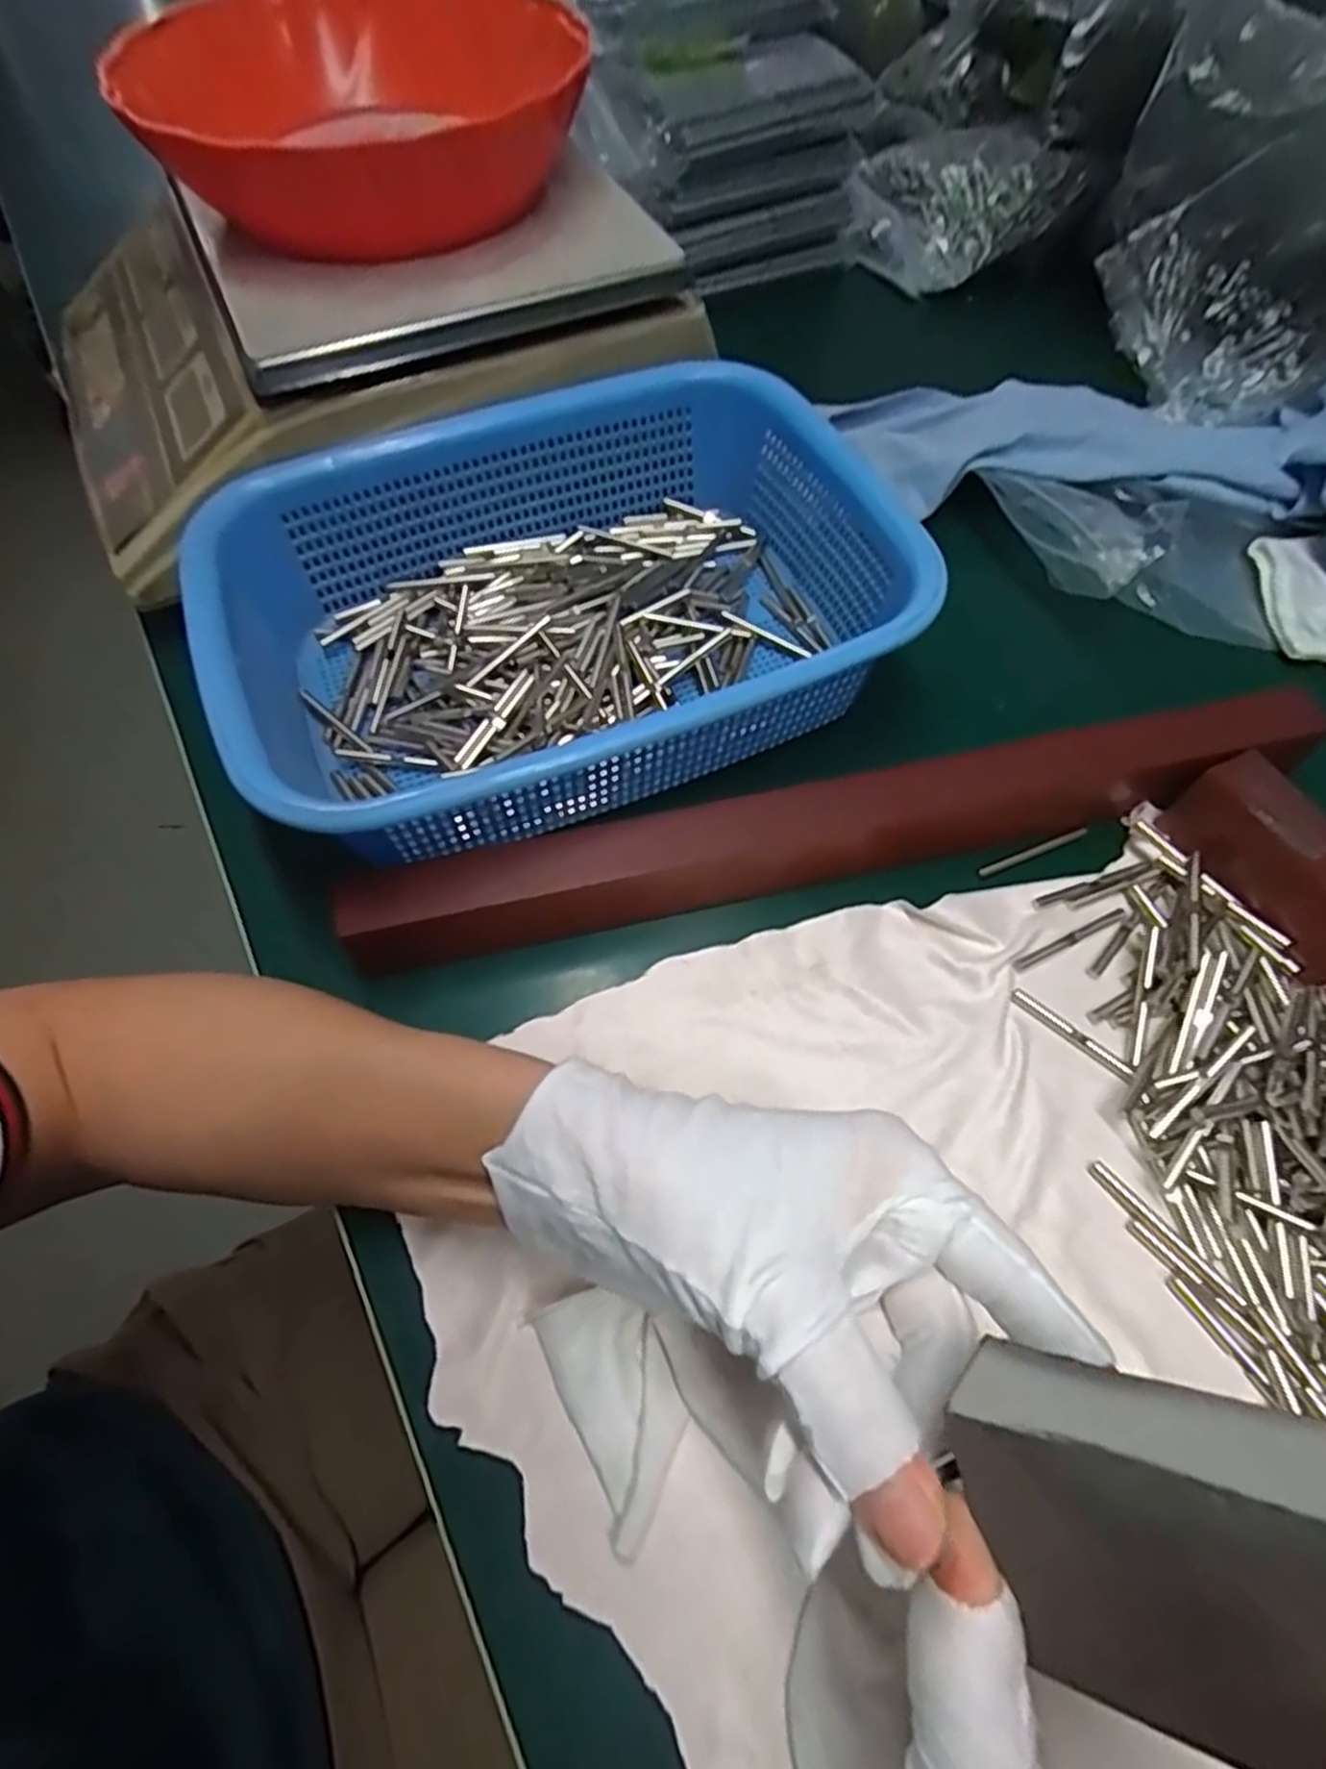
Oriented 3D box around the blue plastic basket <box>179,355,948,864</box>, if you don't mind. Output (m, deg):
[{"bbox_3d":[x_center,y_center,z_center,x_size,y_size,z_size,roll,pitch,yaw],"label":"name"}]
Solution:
[{"bbox_3d":[-0.038,-0.124,0.335,0.262,0.077,0.204,-25,65,-11],"label":"blue plastic basket"}]

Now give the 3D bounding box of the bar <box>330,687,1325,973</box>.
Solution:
[{"bbox_3d":[0.073,-0.025,0.302,0.384,0.042,0.030,-12,63,-4],"label":"bar"}]

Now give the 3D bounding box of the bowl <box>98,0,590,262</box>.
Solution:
[{"bbox_3d":[-0.147,-0.382,0.371,0.215,0.061,0.219,-1,63,2],"label":"bowl"}]

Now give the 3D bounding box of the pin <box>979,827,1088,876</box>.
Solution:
[{"bbox_3d":[0.158,-0.014,0.321,0.054,0.004,0.004,-22,64,-9],"label":"pin"}]

